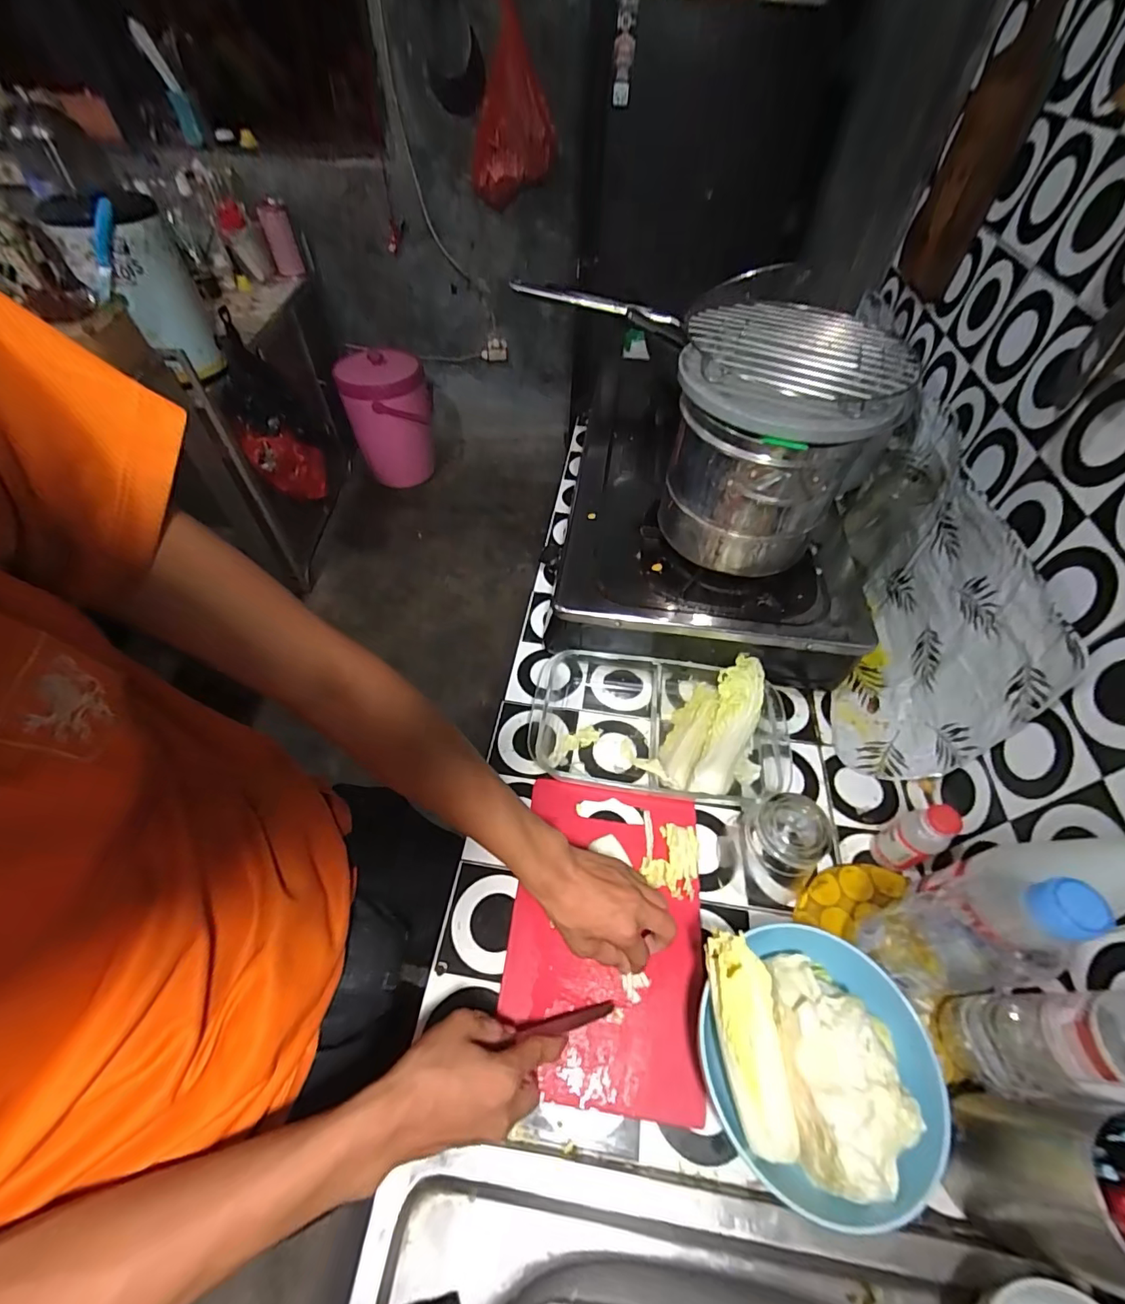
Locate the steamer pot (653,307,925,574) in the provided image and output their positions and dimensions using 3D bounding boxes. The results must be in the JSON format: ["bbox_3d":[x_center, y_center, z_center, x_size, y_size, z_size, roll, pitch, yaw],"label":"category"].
[{"bbox_3d":[0.210,-0.213,0.547,0.180,0.215,0.195,14,53,10],"label":"steamer pot"}]

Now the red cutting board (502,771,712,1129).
[{"bbox_3d":[0.042,0.264,0.488,0.179,0.016,0.271,6,52,4],"label":"red cutting board"}]

